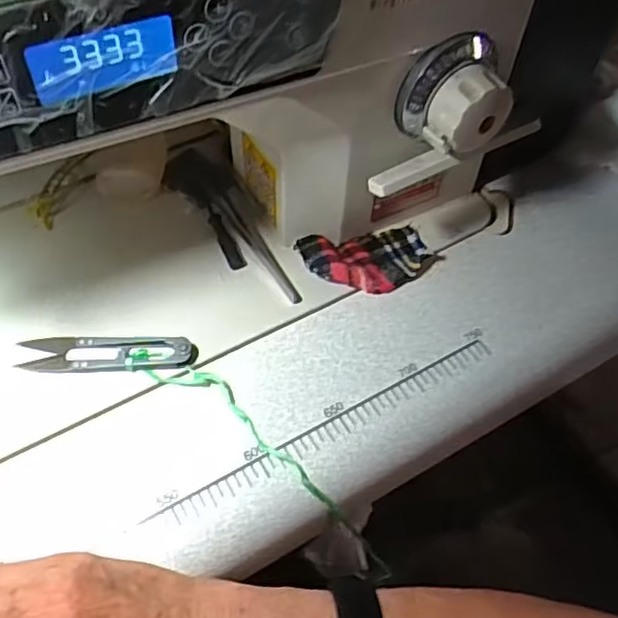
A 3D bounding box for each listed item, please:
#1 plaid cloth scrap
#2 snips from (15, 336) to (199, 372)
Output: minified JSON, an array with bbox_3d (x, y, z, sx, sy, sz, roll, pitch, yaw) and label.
[{"bbox_3d":[0.039,-0.033,0.418,0.083,0.015,0.047,-12,55,-10],"label":"plaid cloth scrap"},{"bbox_3d":[-0.114,0.025,0.375,0.098,0.006,0.024,0,54,-2],"label":"snips"}]

